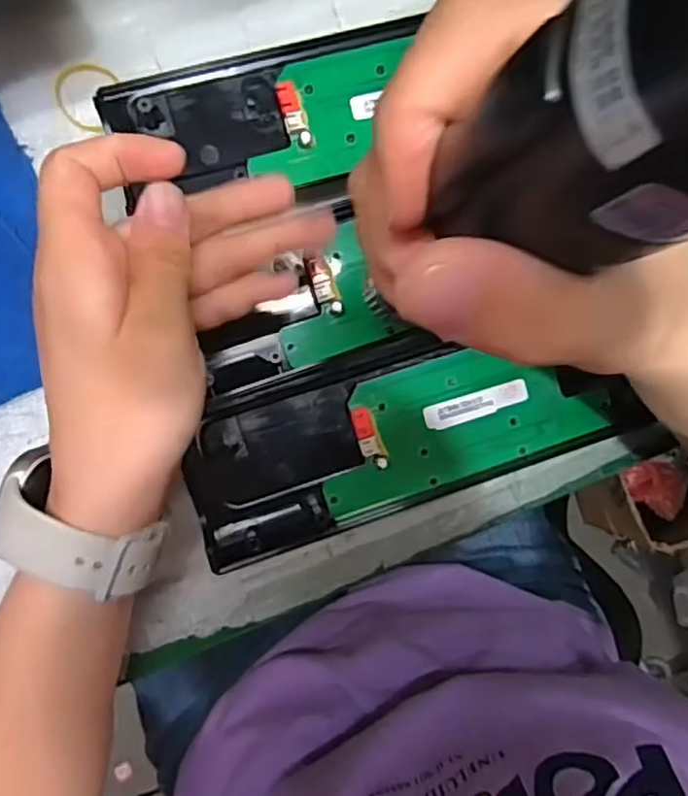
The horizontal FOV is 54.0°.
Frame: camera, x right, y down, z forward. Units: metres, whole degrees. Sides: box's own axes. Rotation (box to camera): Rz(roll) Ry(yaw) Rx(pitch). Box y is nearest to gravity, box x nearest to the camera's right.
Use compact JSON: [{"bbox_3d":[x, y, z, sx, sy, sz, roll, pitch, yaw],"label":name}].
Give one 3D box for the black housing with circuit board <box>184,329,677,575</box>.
[{"bbox_3d":[0.037,0.014,0.309,0.210,0.027,0.081,-14,90,-7],"label":"black housing with circuit board"}]

